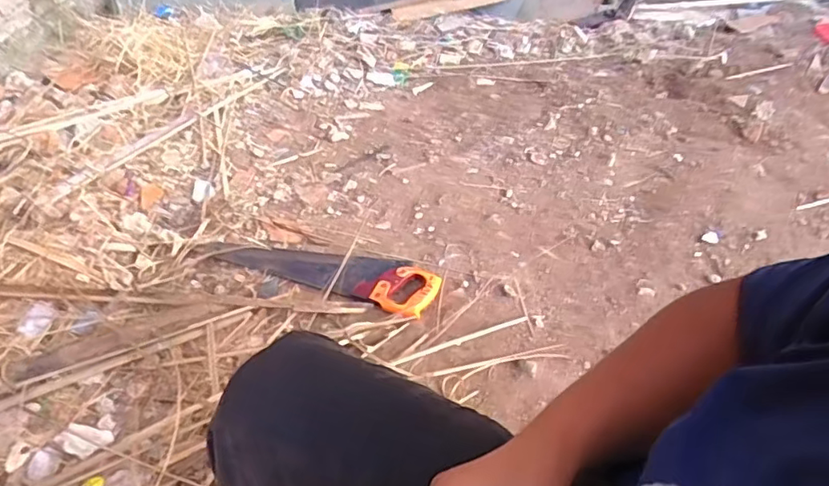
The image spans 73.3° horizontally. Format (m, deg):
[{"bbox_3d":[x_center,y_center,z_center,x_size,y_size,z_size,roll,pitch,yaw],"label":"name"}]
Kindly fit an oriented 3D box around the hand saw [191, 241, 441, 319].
[{"bbox_3d":[-0.202,0.034,1.165,0.512,0.033,0.133,13,46,16],"label":"hand saw"}]

